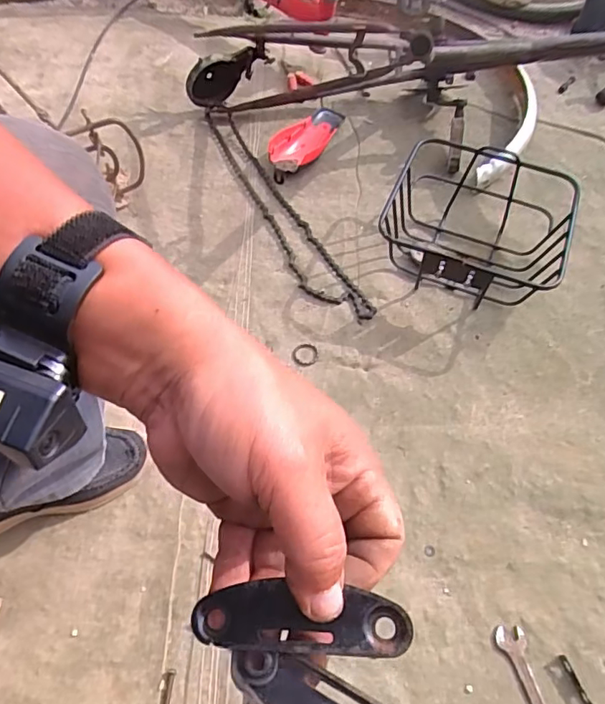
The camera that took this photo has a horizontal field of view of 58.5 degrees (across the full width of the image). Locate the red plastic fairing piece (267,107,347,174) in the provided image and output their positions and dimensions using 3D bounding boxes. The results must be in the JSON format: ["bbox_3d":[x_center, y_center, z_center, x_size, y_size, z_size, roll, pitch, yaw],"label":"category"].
[{"bbox_3d":[0.009,-0.382,0.971,0.068,0.040,0.157,39,67,19],"label":"red plastic fairing piece"}]

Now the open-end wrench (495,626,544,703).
[{"bbox_3d":[0.252,0.378,0.582,0.032,0.004,0.151,-12,61,-7],"label":"open-end wrench"}]

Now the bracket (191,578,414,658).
[{"bbox_3d":[-0.002,0.105,0.211,0.085,0.006,0.023,-4,59,14],"label":"bracket"}]

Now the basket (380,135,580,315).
[{"bbox_3d":[0.265,-0.194,0.832,0.260,0.136,0.246,19,62,10],"label":"basket"}]

